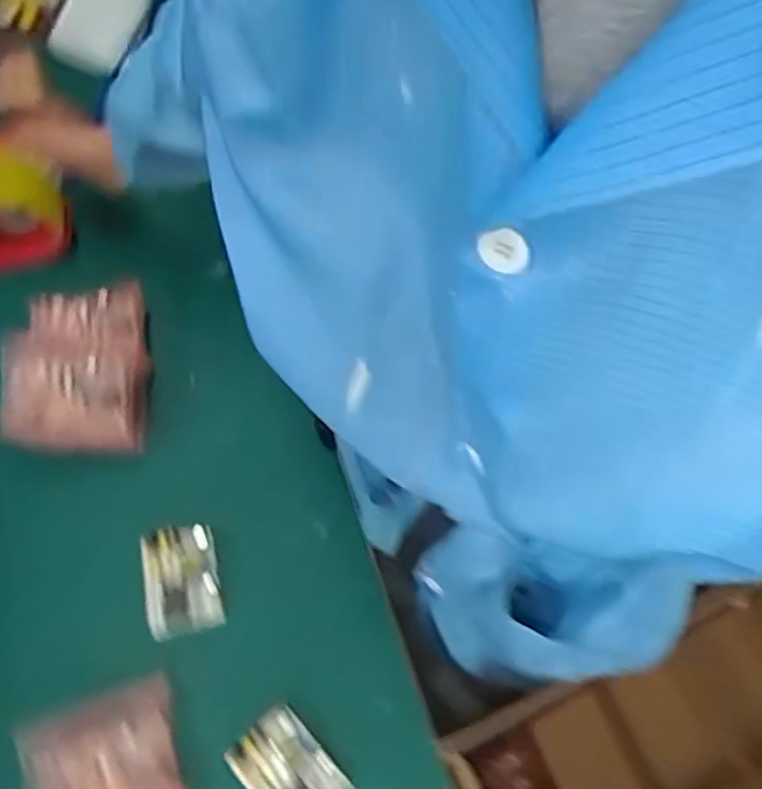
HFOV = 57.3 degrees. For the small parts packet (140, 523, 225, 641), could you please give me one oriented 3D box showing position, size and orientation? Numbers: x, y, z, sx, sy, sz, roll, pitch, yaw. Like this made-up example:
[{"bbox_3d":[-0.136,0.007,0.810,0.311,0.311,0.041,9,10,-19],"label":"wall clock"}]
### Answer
[{"bbox_3d":[-0.180,0.166,0.627,0.065,0.028,0.094,-13,64,-9],"label":"small parts packet"}]

